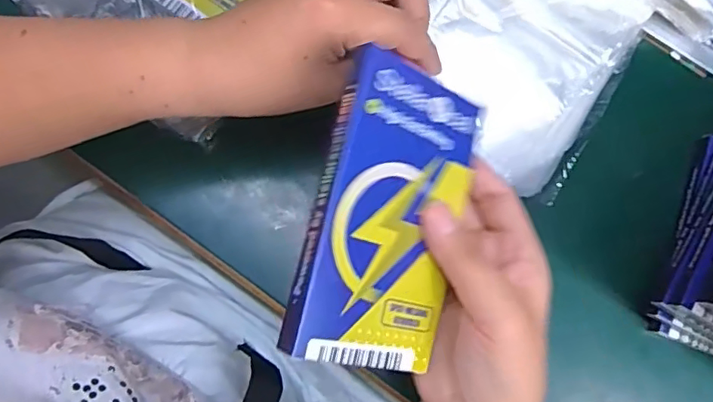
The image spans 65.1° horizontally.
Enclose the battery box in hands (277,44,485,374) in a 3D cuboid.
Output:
[{"bbox_3d":[0.017,0.008,0.249,0.076,0.009,0.129,19,83,-34],"label":"battery box in hands"}]

